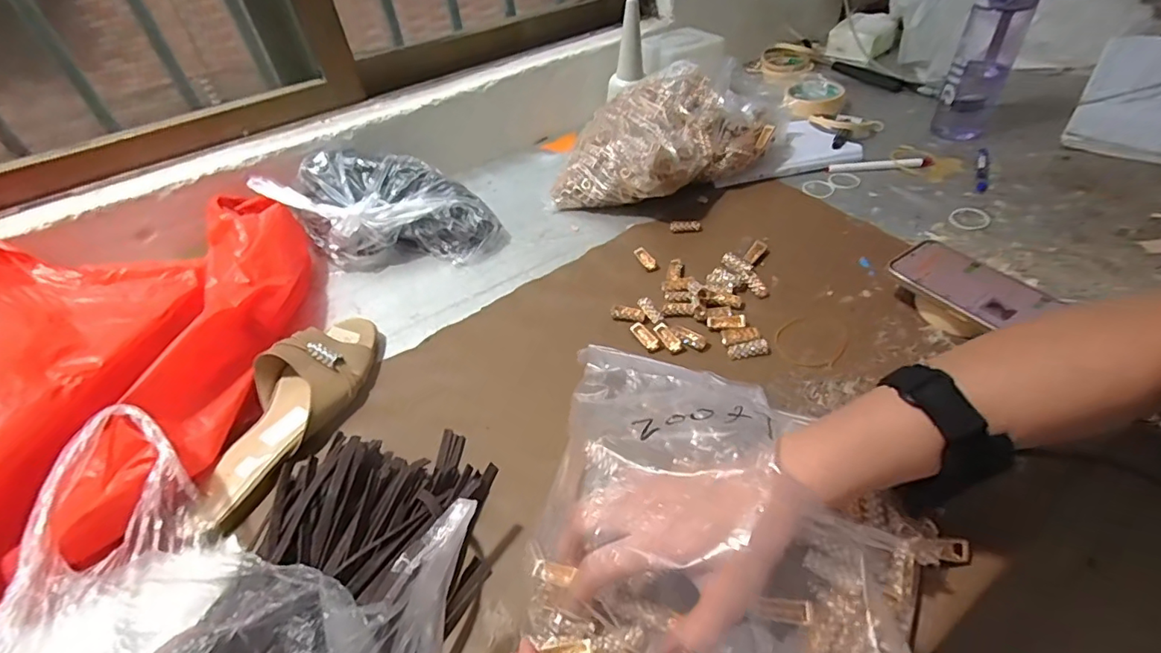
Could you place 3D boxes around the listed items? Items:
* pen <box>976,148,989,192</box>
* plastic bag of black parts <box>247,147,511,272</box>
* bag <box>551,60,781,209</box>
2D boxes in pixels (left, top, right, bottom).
[{"bbox_3d":[0.524,-0.205,0.688,0.013,0.006,0.113,16,48,23],"label":"pen"},{"bbox_3d":[-0.248,-0.146,0.674,0.262,0.095,0.163,19,49,25],"label":"plastic bag of black parts"},{"bbox_3d":[0.115,-0.250,0.715,0.302,0.118,0.180,-29,47,-22],"label":"bag"}]

